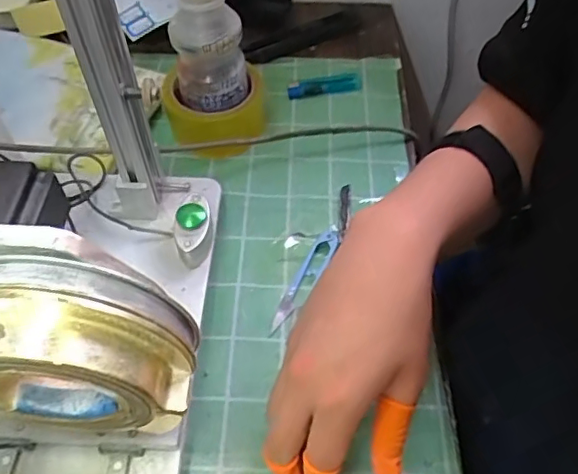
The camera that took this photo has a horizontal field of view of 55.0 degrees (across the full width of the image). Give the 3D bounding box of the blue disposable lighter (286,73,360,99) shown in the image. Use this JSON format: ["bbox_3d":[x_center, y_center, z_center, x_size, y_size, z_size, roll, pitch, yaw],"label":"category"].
[{"bbox_3d":[0.038,-0.163,0.598,0.079,0.013,0.021,-9,54,-6],"label":"blue disposable lighter"}]

